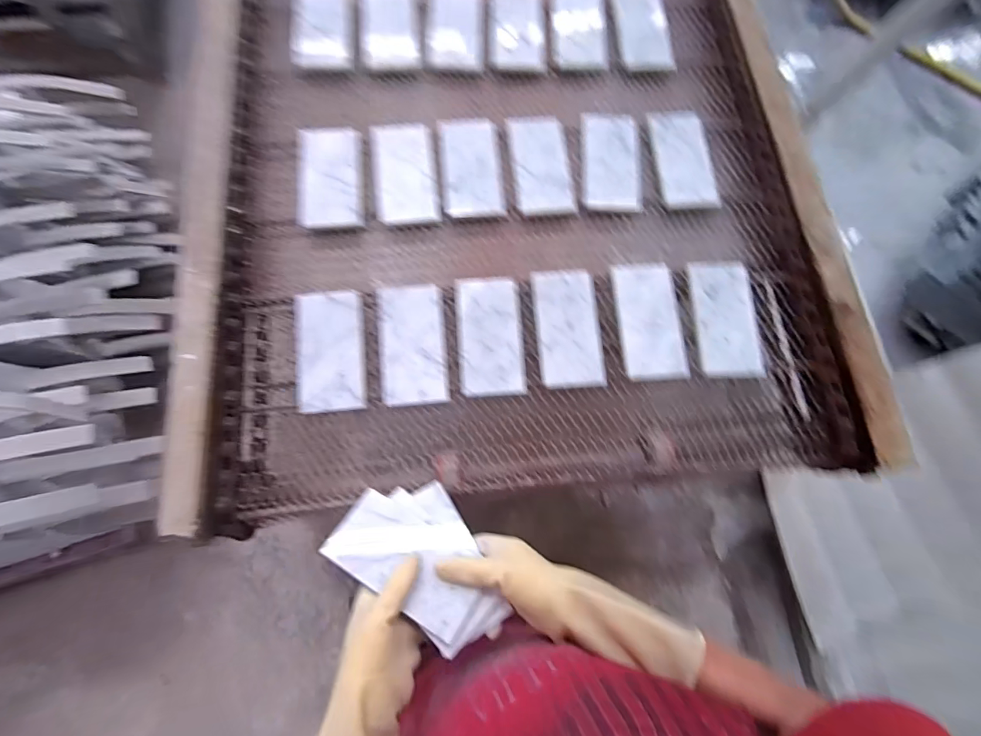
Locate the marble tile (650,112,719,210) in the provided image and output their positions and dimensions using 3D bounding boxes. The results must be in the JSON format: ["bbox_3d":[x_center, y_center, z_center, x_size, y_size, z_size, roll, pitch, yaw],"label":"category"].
[{"bbox_3d":[0.291,-0.316,0.696,0.085,0.009,0.171,-2,73,-2],"label":"marble tile"}]

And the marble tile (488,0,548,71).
[{"bbox_3d":[0.042,-0.553,0.757,0.091,0.013,0.166,0,73,-2],"label":"marble tile"}]

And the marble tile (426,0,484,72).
[{"bbox_3d":[-0.056,-0.550,0.751,0.087,0.013,0.164,1,73,-2],"label":"marble tile"}]

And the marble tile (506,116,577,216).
[{"bbox_3d":[0.074,-0.295,0.680,0.077,0.018,0.157,-6,73,-4],"label":"marble tile"}]

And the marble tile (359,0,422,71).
[{"bbox_3d":[-0.161,-0.540,0.739,0.087,0.016,0.163,-7,73,-4],"label":"marble tile"}]

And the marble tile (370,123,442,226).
[{"bbox_3d":[-0.122,-0.279,0.664,0.085,0.016,0.163,-7,73,-4],"label":"marble tile"}]

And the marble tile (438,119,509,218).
[{"bbox_3d":[-0.028,-0.290,0.674,0.084,0.018,0.163,-5,73,-3],"label":"marble tile"}]

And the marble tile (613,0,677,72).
[{"bbox_3d":[0.251,-0.562,0.767,0.086,0.014,0.169,-4,73,-3],"label":"marble tile"}]

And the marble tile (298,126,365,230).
[{"bbox_3d":[-0.225,-0.269,0.657,0.089,0.015,0.155,-5,73,-3],"label":"marble tile"}]

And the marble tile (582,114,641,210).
[{"bbox_3d":[0.178,-0.310,0.688,0.080,0.016,0.174,3,73,-1],"label":"marble tile"}]

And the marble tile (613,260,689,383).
[{"bbox_3d":[0.211,-0.066,0.619,0.078,0.017,0.166,-3,73,-3],"label":"marble tile"}]

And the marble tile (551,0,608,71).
[{"bbox_3d":[0.145,-0.559,0.762,0.088,0.012,0.168,1,73,-2],"label":"marble tile"}]

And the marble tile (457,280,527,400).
[{"bbox_3d":[-0.001,-0.041,0.607,0.081,0.013,0.157,-3,73,-3],"label":"marble tile"}]

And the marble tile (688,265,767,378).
[{"bbox_3d":[0.317,-0.067,0.626,0.082,0.010,0.162,0,73,-2],"label":"marble tile"}]

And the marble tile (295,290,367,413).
[{"bbox_3d":[-0.202,-0.022,0.586,0.082,0.006,0.151,-5,79,-4],"label":"marble tile"}]

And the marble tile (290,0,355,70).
[{"bbox_3d":[-0.263,-0.530,0.728,0.092,0.015,0.164,-5,73,-3],"label":"marble tile"}]

